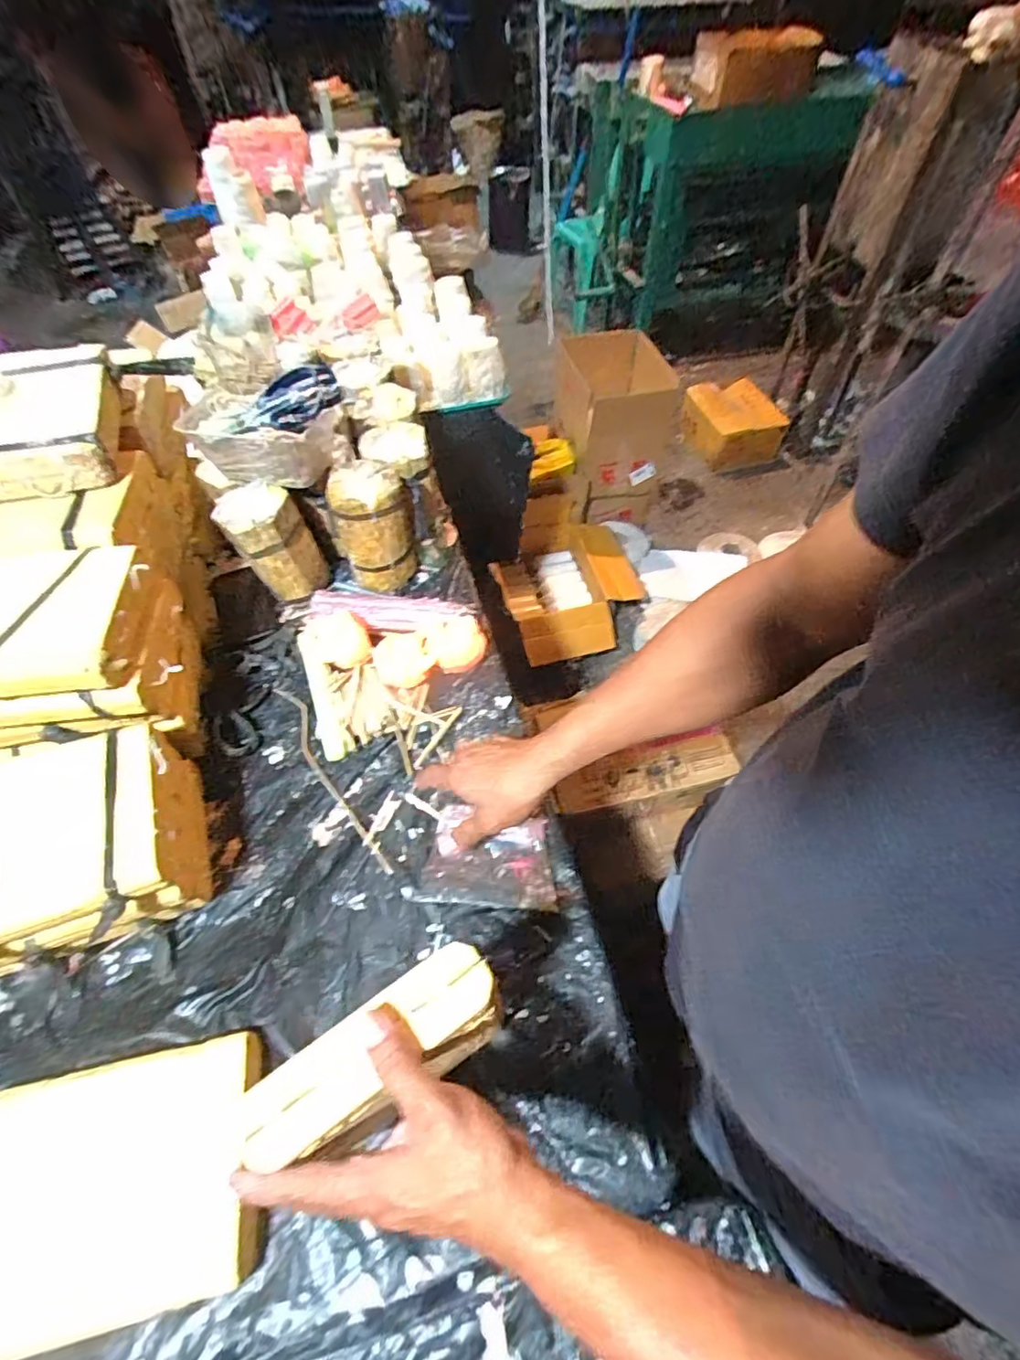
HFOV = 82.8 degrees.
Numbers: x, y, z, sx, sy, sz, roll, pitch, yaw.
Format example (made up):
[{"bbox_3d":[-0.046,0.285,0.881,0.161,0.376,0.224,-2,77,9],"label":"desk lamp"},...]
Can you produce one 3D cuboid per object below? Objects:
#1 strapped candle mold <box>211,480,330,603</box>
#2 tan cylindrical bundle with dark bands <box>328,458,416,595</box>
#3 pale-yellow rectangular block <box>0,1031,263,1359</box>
[{"bbox_3d":[-0.310,-0.179,0.766,0.096,0.137,0.091,-1,54,1],"label":"strapped candle mold"},{"bbox_3d":[-0.181,-0.206,0.787,0.098,0.150,0.085,-15,55,-9],"label":"tan cylindrical bundle with dark bands"},{"bbox_3d":[-0.309,0.386,0.443,0.214,0.047,0.159,-12,55,-7],"label":"pale-yellow rectangular block"}]

